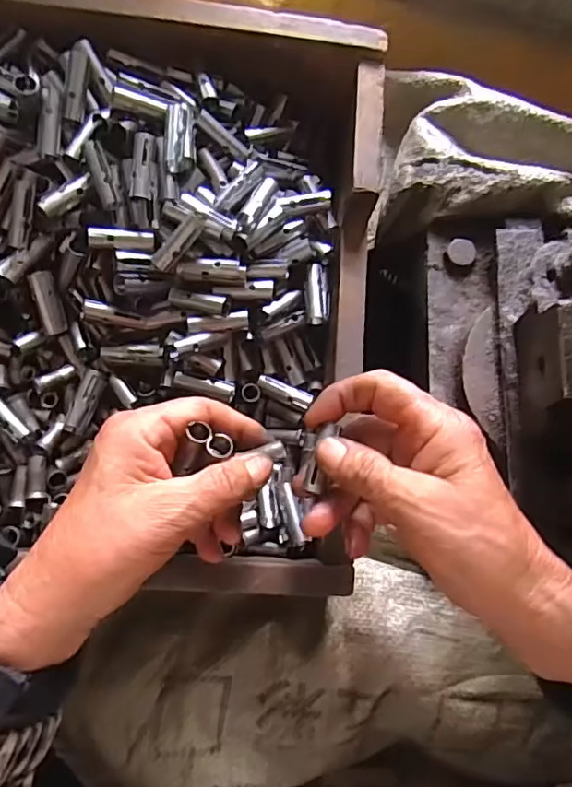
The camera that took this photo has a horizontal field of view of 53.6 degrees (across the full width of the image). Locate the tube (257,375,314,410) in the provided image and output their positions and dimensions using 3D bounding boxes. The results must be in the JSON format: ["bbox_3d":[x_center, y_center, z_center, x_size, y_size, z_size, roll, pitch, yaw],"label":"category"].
[{"bbox_3d":[-0.002,-0.001,0.362,0.034,0.007,0.010,26,79,5],"label":"tube"}]

